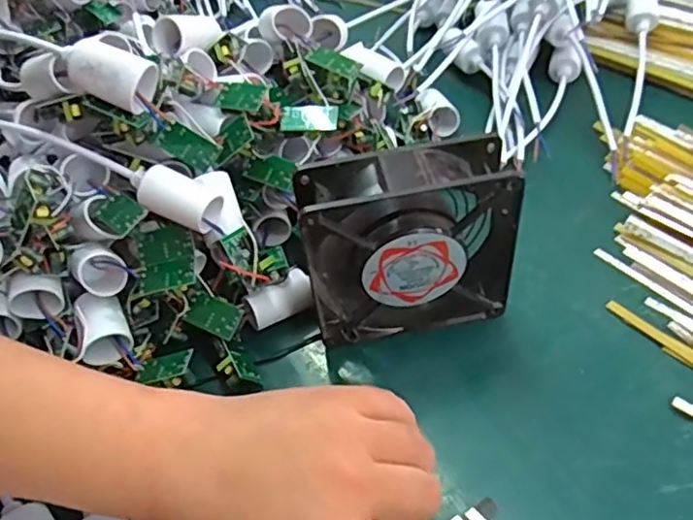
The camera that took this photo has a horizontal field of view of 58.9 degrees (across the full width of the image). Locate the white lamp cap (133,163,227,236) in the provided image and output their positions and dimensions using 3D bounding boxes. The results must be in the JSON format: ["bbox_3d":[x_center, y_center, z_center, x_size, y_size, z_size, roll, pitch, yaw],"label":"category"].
[{"bbox_3d":[-0.100,-0.039,0.361,0.054,0.021,0.025,27,51,-7],"label":"white lamp cap"}]

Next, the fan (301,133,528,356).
[{"bbox_3d":[0.036,-0.008,0.364,0.117,0.120,0.040,-12,48,-4],"label":"fan"}]

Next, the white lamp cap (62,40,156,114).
[{"bbox_3d":[-0.137,-0.108,0.356,0.050,0.033,0.027,19,53,22],"label":"white lamp cap"}]

